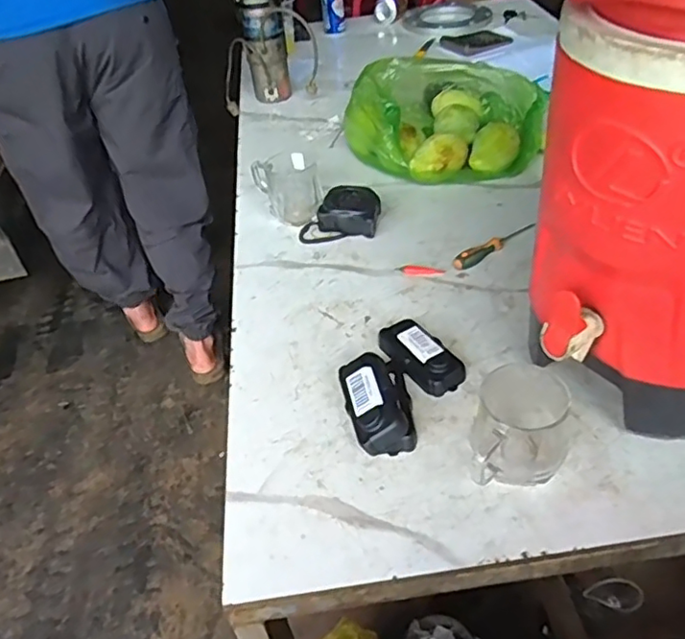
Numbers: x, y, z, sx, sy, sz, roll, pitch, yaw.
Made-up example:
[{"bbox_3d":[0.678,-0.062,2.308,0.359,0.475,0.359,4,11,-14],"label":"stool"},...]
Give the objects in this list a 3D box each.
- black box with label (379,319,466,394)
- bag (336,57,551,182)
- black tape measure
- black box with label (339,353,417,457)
[{"bbox_3d":[0.085,0.038,0.668,0.049,0.029,0.105,-30,44,-24],"label":"black box with label"},{"bbox_3d":[0.151,-0.360,1.050,0.287,0.127,0.327,-6,41,2],"label":"bag"},{"bbox_3d":[-0.002,-0.155,0.892,0.111,0.047,0.087,4,42,13],"label":"black tape measure"},{"bbox_3d":[0.036,0.082,0.614,0.067,0.043,0.108,-10,41,-3],"label":"black box with label"}]

